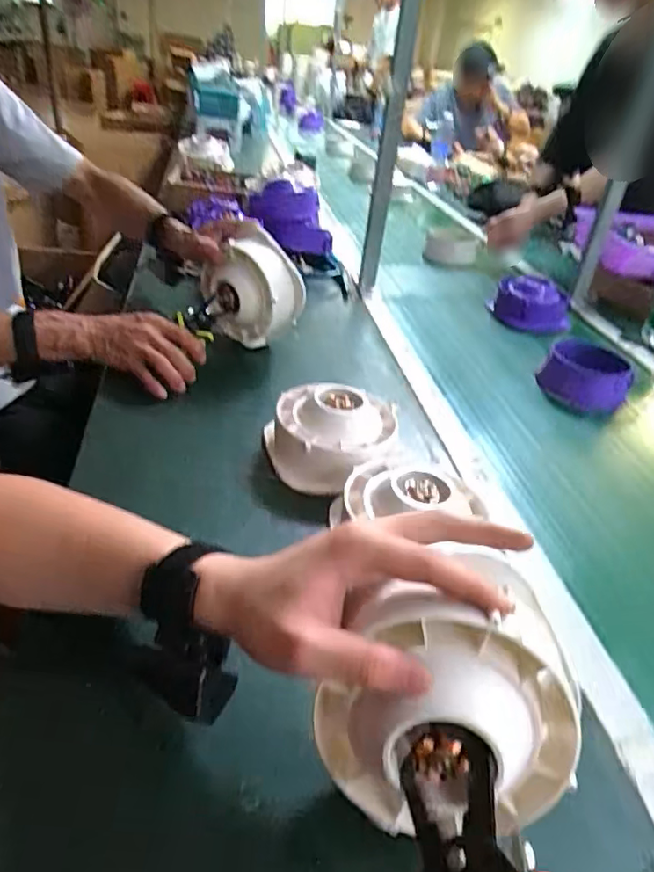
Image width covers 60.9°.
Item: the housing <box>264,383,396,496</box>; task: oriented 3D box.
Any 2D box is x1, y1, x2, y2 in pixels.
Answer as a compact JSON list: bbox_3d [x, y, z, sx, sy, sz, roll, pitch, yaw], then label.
[{"bbox_3d":[0.001,0.002,0.588,0.136,0.074,0.120,21,38,19],"label":"housing"}]

